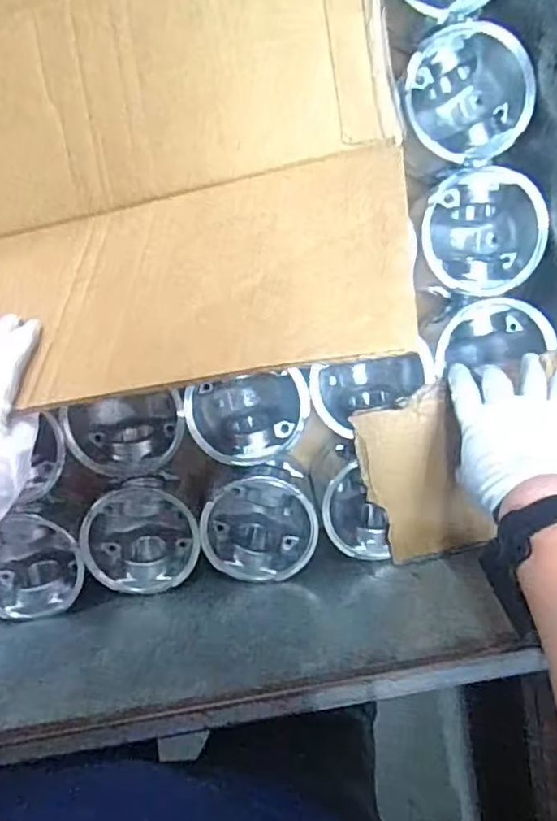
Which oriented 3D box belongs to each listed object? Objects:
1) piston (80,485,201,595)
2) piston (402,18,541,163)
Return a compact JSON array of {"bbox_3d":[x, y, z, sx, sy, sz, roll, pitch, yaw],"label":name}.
[{"bbox_3d":[-0.137,0.124,0.606,0.115,0.073,0.107,0,101,-2],"label":"piston"},{"bbox_3d":[0.164,-0.280,0.549,0.108,0.075,0.108,0,101,-2],"label":"piston"}]

